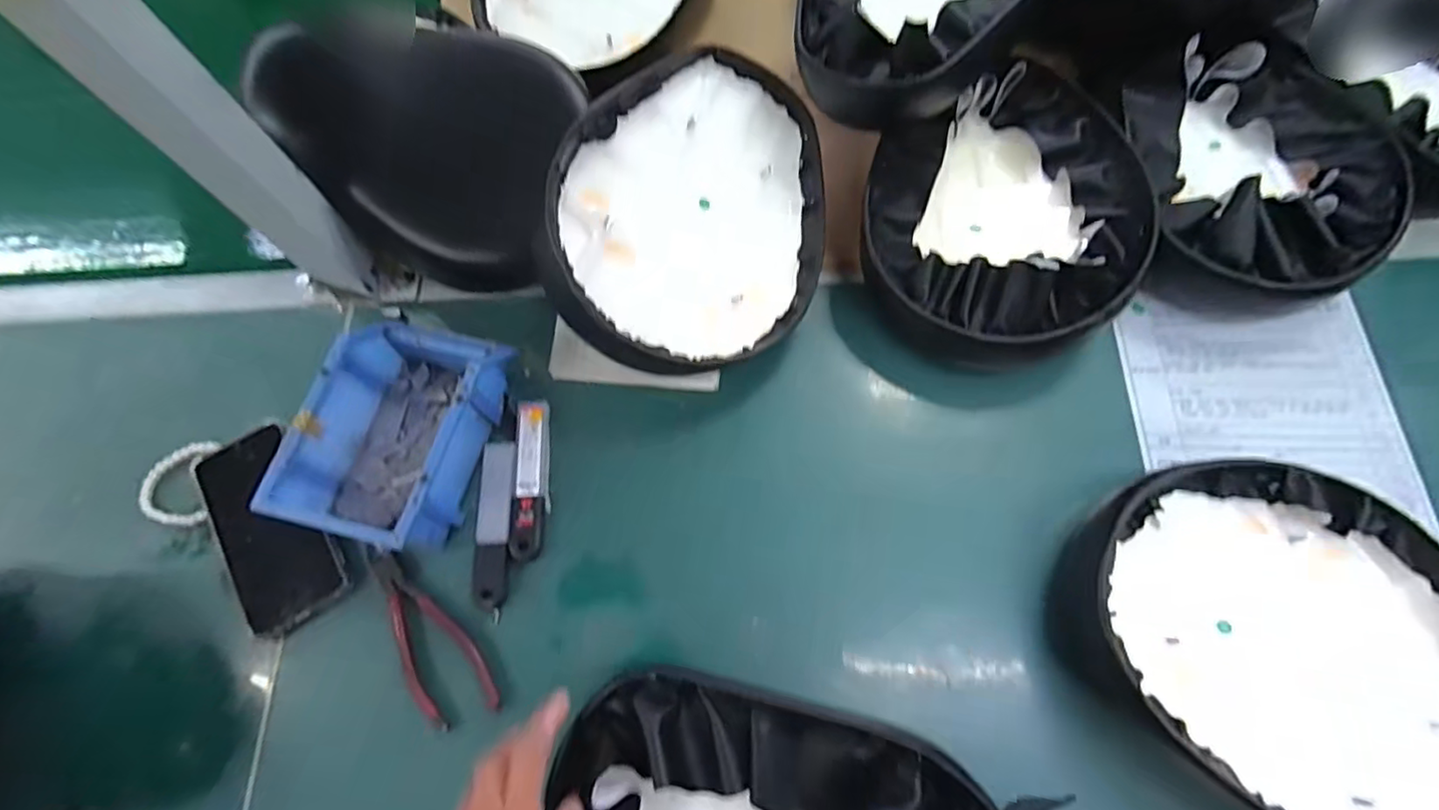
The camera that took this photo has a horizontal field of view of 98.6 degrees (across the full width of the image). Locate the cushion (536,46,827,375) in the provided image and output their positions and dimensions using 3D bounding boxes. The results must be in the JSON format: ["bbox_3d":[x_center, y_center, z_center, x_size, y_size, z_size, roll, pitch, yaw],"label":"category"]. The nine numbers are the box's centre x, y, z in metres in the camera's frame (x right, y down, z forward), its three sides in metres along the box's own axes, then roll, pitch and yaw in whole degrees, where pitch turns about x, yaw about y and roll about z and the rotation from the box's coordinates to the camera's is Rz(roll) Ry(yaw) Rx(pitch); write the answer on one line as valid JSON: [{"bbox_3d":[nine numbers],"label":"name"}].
[{"bbox_3d":[-0.020,-0.167,0.501,0.214,0.050,0.285,18,76,-18],"label":"cushion"}]

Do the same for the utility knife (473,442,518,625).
[{"bbox_3d":[-0.177,0.095,0.488,0.028,0.012,0.132,-3,68,2],"label":"utility knife"}]

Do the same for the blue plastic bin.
[{"bbox_3d":[-0.246,0.018,0.480,0.112,0.067,0.169,12,69,8],"label":"blue plastic bin"}]

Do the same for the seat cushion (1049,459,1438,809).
[{"bbox_3d":[0.375,0.173,0.405,0.215,0.072,0.291,-37,71,-11],"label":"seat cushion"}]

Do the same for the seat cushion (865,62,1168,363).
[{"bbox_3d":[0.227,-0.145,0.525,0.208,0.100,0.218,-1,68,3],"label":"seat cushion"}]

